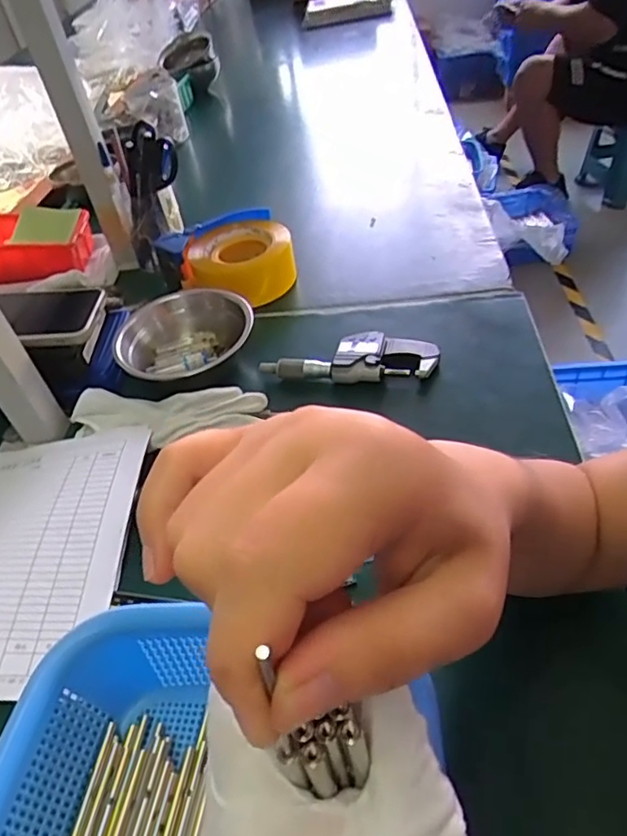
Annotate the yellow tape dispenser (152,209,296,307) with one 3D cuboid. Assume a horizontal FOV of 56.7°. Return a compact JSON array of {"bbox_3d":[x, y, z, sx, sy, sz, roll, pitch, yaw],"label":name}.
[{"bbox_3d":[-0.087,-0.180,0.666,0.122,0.062,0.122,-5,44,5],"label":"yellow tape dispenser"}]

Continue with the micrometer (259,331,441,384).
[{"bbox_3d":[0.033,-0.058,0.538,0.160,0.025,0.054,-3,45,7],"label":"micrometer"}]

